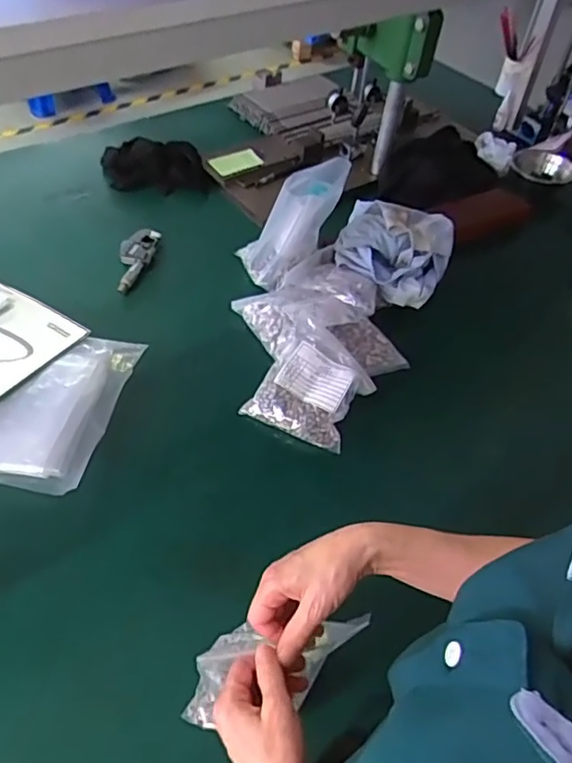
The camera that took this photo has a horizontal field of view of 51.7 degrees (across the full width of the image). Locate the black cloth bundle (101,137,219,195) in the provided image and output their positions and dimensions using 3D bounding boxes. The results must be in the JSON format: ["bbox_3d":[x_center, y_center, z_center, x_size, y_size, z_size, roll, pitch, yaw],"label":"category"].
[{"bbox_3d":[-0.253,-0.429,1.156,0.211,0.055,0.144,-6,49,-11],"label":"black cloth bundle"}]

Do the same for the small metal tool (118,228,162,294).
[{"bbox_3d":[-0.253,-0.206,0.981,0.052,0.018,0.157,9,48,2],"label":"small metal tool"}]

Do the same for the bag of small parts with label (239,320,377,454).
[{"bbox_3d":[0.037,0.003,0.782,0.131,0.032,0.149,27,80,17],"label":"bag of small parts with label"}]

